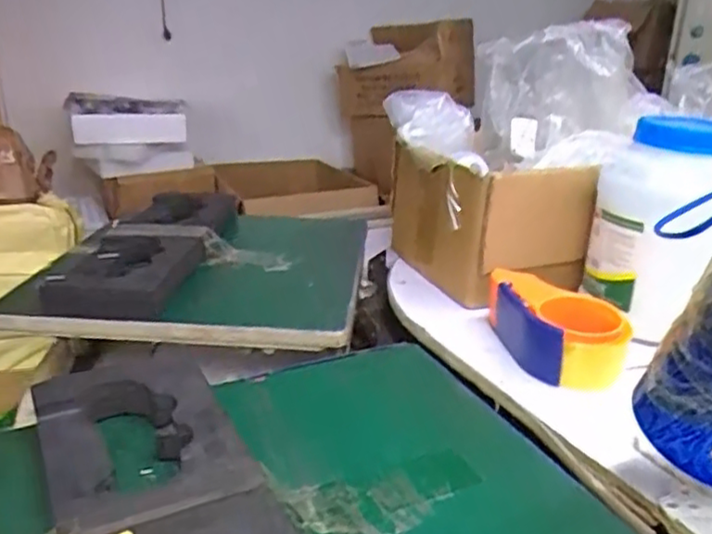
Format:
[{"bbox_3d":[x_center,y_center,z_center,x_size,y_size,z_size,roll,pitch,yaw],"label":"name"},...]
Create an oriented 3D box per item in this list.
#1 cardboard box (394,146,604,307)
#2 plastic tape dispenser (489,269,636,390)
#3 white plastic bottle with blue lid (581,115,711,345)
[{"bbox_3d":[0.152,-0.050,0.795,0.145,0.164,0.195,-10,24,-23],"label":"cardboard box"},{"bbox_3d":[0.188,0.053,0.638,0.088,0.060,0.146,-8,35,-14],"label":"plastic tape dispenser"},{"bbox_3d":[0.298,-0.040,0.646,0.108,0.187,0.103,-4,22,-8],"label":"white plastic bottle with blue lid"}]

